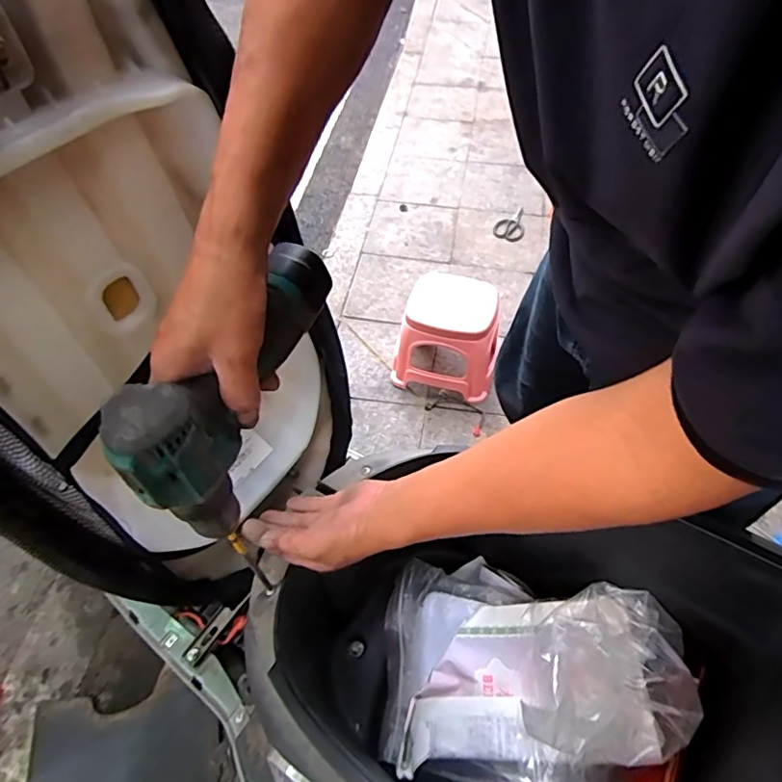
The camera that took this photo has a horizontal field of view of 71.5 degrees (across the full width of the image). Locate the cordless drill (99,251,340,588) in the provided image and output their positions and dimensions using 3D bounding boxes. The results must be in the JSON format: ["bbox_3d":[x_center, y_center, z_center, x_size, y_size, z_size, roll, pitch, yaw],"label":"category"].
[{"bbox_3d":[-0.112,0.010,0.416,0.074,0.169,0.192,14,54,11],"label":"cordless drill"}]

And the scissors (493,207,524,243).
[{"bbox_3d":[0.411,-0.571,1.851,0.101,0.007,0.161,23,62,5],"label":"scissors"}]

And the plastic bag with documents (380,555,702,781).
[{"bbox_3d":[0.117,0.289,0.545,0.294,0.170,0.238,29,60,20],"label":"plastic bag with documents"}]

